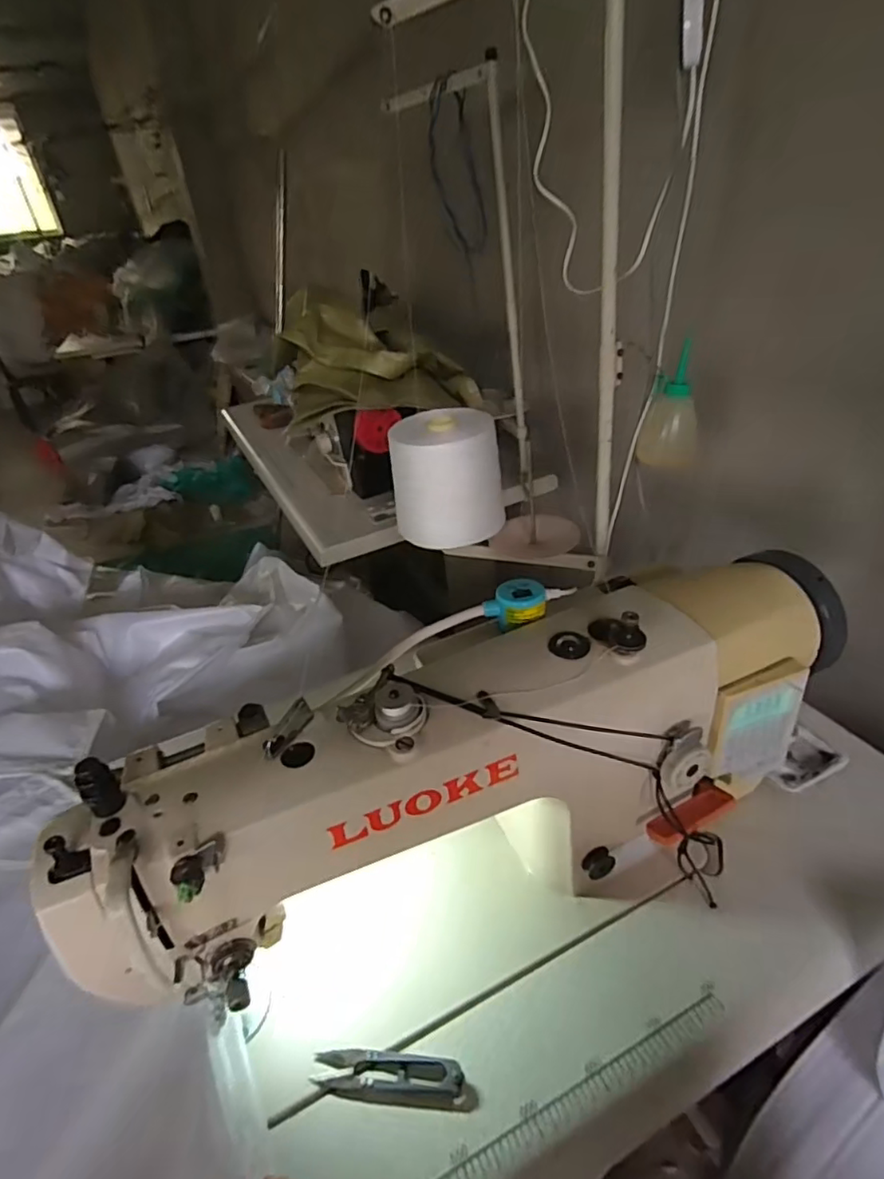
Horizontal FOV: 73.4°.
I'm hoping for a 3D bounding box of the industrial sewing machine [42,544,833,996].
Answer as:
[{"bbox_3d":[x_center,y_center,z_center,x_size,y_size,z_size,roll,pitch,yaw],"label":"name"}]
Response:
[{"bbox_3d":[0.046,0.136,0.463,0.574,0.223,0.170,-18,34,-18],"label":"industrial sewing machine"}]

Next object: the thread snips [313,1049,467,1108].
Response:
[{"bbox_3d":[-0.036,0.326,0.399,0.101,0.005,0.028,0,33,9],"label":"thread snips"}]

